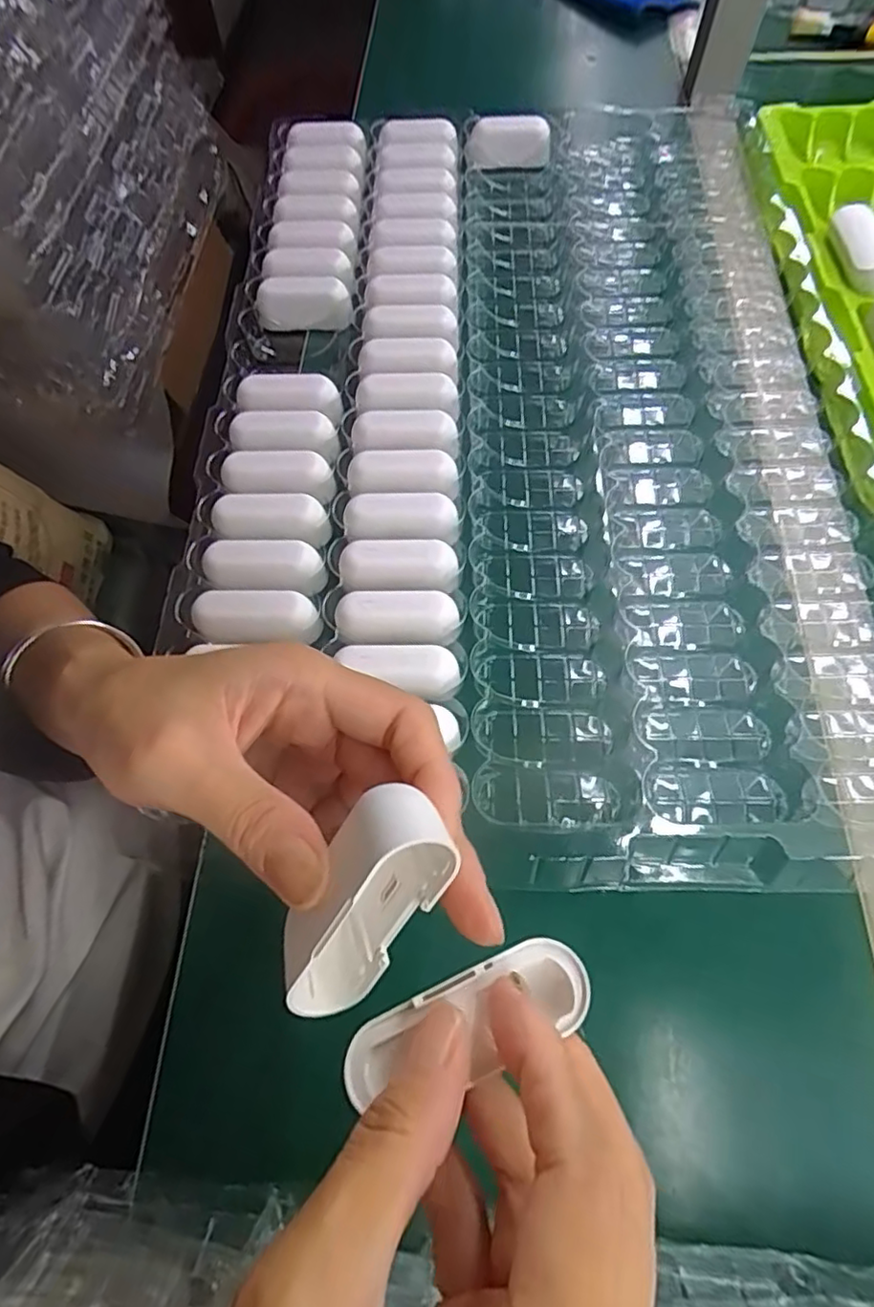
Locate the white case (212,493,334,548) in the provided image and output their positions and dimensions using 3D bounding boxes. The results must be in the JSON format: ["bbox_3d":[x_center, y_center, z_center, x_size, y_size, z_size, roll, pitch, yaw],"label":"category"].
[{"bbox_3d":[-0.093,-0.071,0.341,0.062,0.018,0.030,2,65,2],"label":"white case"}]

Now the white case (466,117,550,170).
[{"bbox_3d":[0.060,-0.414,0.499,0.065,0.038,0.019,-4,65,-1],"label":"white case"}]

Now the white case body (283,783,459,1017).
[{"bbox_3d":[-0.017,0.063,0.157,0.027,0.073,0.024,31,26,16],"label":"white case body"}]

